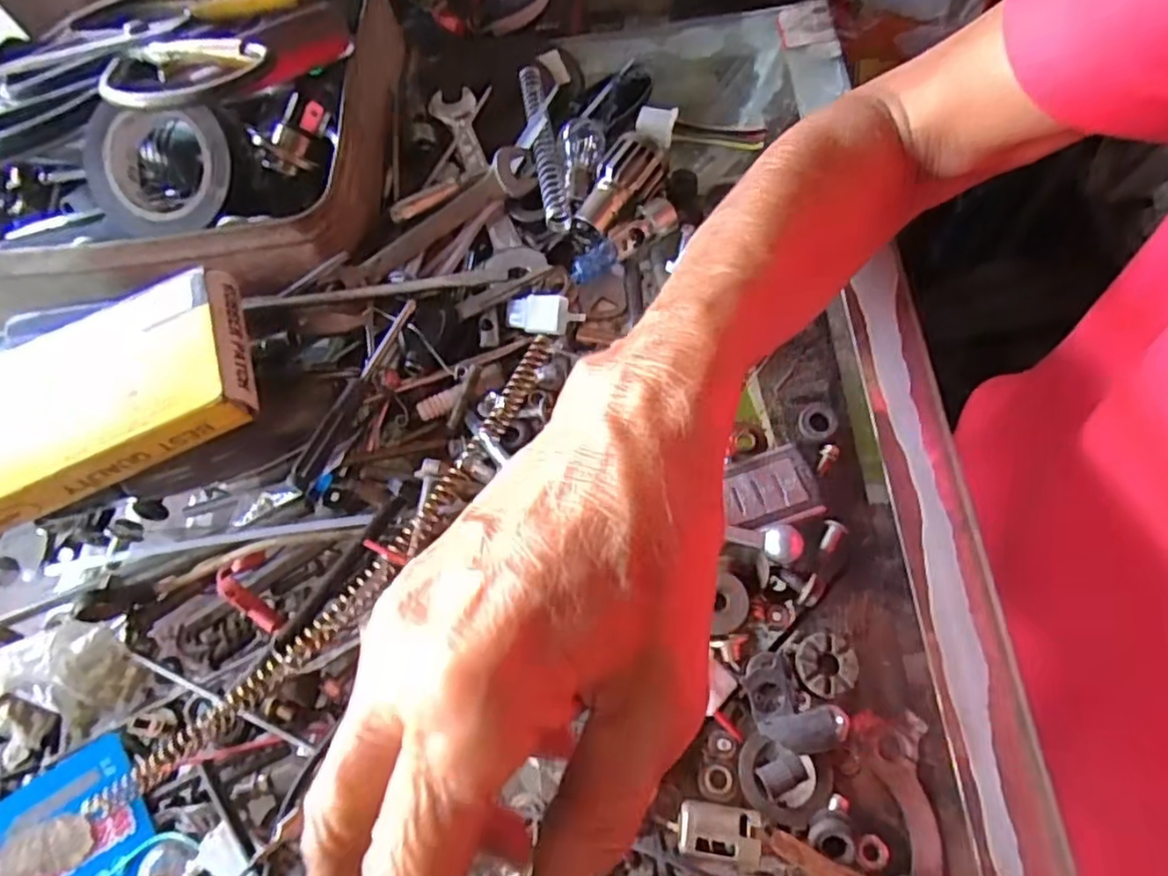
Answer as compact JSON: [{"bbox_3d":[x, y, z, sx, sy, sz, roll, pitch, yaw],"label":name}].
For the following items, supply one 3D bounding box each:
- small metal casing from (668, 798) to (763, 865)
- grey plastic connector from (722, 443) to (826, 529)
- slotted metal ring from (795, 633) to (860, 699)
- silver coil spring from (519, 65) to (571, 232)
[{"bbox_3d":[0.044,0.131,0.226,0.028,0.012,0.016,8,65,1],"label":"small metal casing"},{"bbox_3d":[0.074,0.020,0.275,0.036,0.006,0.031,-15,64,-1],"label":"grey plastic connector"},{"bbox_3d":[0.088,0.083,0.247,0.020,0.010,0.021,-2,65,5],"label":"slotted metal ring"},{"bbox_3d":[-0.021,-0.153,0.353,0.012,0.016,0.116,-11,64,1],"label":"silver coil spring"}]

